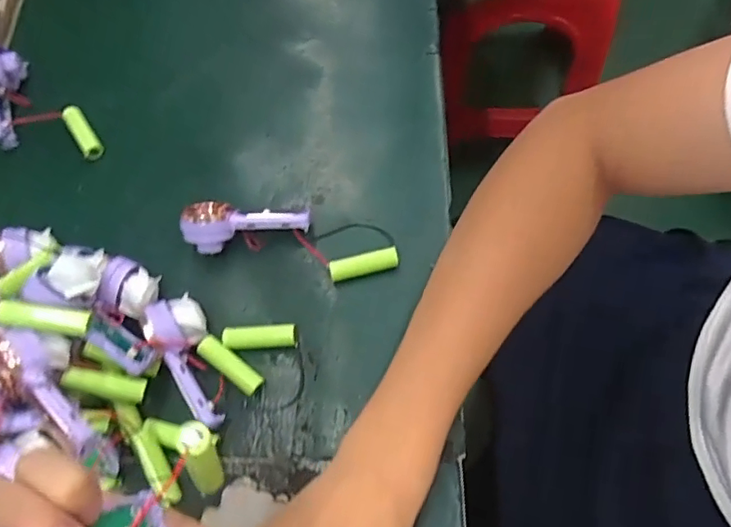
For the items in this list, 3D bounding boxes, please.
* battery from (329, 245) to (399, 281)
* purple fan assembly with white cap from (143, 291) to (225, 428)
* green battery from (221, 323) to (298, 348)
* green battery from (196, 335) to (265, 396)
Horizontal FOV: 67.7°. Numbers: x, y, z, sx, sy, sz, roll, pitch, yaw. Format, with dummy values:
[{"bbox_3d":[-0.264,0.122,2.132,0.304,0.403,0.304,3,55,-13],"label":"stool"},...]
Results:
[{"bbox_3d":[-0.001,0.001,0.392,0.049,0.013,0.015,-14,67,-1],"label":"battery"},{"bbox_3d":[-0.114,0.062,0.354,0.034,0.029,0.087,-27,68,-6],"label":"purple fan assembly with white cap"},{"bbox_3d":[-0.072,0.051,0.377,0.050,0.013,0.015,-2,68,4],"label":"green battery"},{"bbox_3d":[-0.091,0.070,0.369,0.050,0.013,0.015,35,75,17],"label":"green battery"}]

